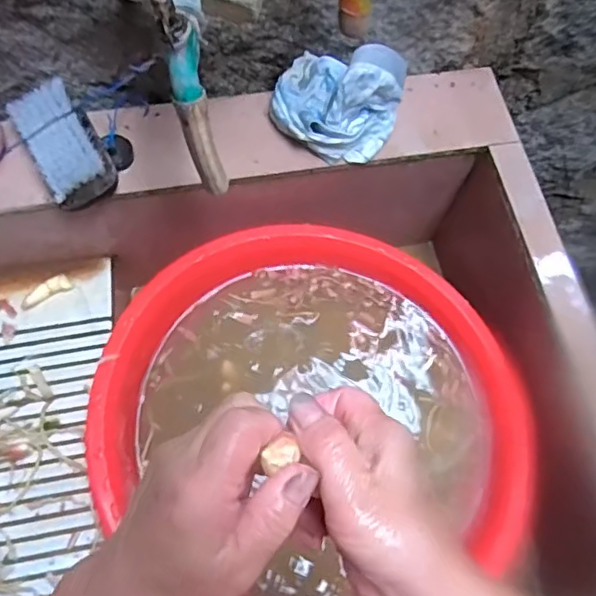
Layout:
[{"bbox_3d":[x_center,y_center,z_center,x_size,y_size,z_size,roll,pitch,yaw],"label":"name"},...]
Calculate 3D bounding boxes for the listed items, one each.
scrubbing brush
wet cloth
[{"bbox_3d":[-0.211,-0.139,0.527,0.061,0.029,0.120,-31,72,-14],"label":"scrubbing brush"},{"bbox_3d":[0.036,-0.192,0.552,0.115,0.078,0.092,23,69,7],"label":"wet cloth"}]

